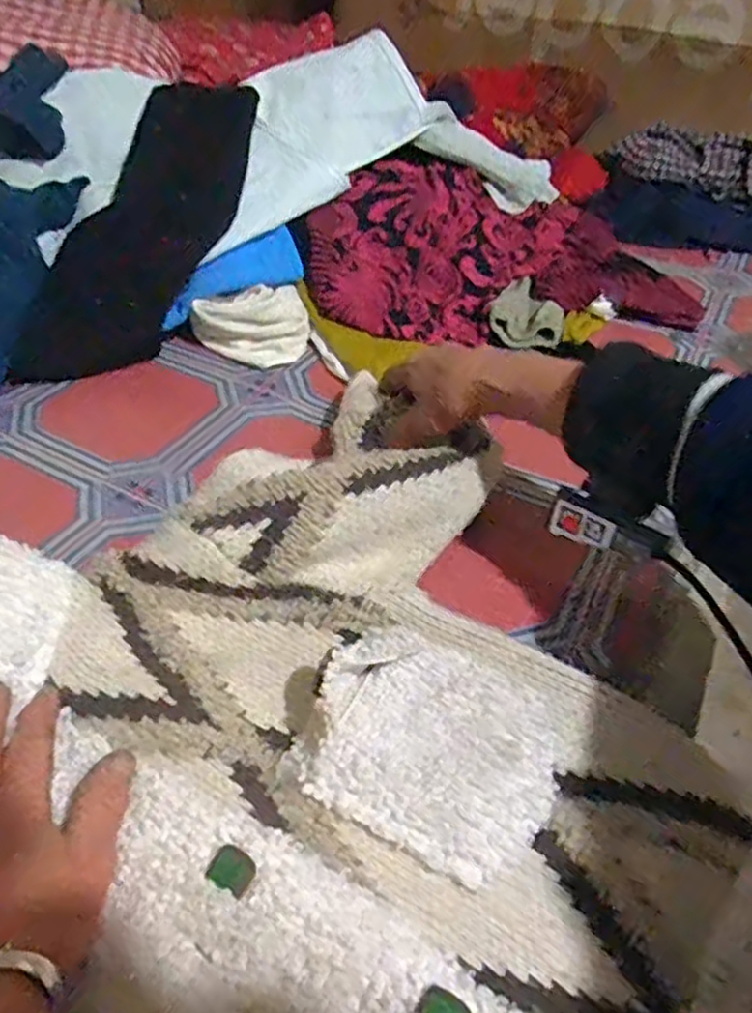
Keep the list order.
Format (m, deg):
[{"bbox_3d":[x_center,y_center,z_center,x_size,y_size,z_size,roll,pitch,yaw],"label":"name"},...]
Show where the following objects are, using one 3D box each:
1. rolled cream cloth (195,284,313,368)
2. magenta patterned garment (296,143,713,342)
[{"bbox_3d":[-0.114,-0.168,0.663,0.102,0.022,0.076,-18,89,-15],"label":"rolled cream cloth"},{"bbox_3d":[0.138,-0.278,0.734,0.426,0.083,0.218,-9,46,-14],"label":"magenta patterned garment"}]

